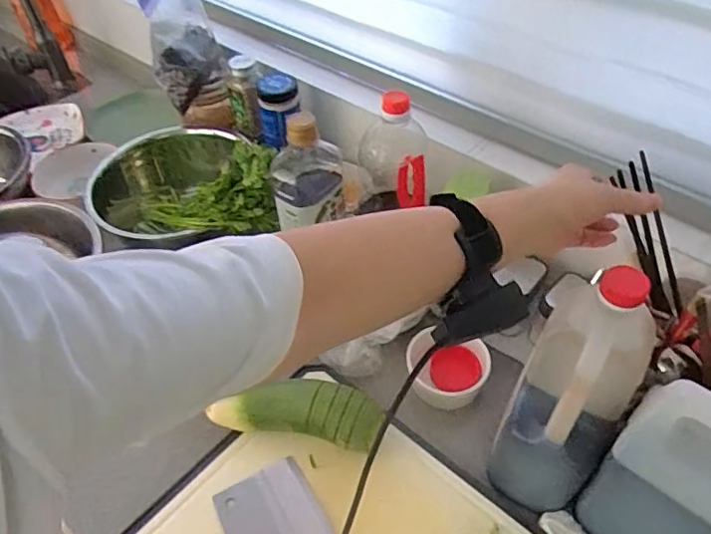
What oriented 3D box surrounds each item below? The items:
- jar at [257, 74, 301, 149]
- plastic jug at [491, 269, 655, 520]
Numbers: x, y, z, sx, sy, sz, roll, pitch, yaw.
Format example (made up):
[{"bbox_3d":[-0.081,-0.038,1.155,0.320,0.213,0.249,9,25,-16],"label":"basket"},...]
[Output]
[{"bbox_3d":[-0.114,-0.229,0.825,0.066,0.085,0.078,-6,48,-3],"label":"jar"},{"bbox_3d":[0.195,0.120,0.513,0.094,0.225,0.124,23,54,22],"label":"plastic jug"}]

